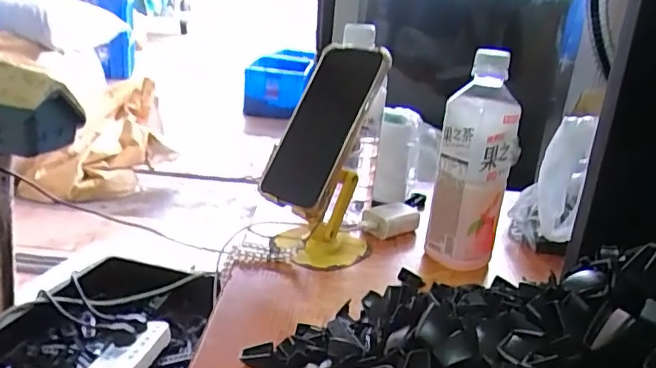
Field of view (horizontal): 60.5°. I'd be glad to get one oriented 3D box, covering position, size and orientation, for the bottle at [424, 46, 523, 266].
[{"bbox_3d":[0.140,-0.020,0.537,0.069,0.191,0.073,11,20,14],"label":"bottle"}]

